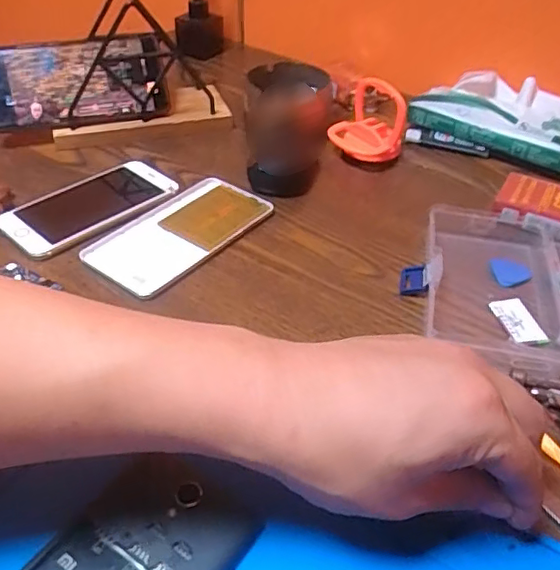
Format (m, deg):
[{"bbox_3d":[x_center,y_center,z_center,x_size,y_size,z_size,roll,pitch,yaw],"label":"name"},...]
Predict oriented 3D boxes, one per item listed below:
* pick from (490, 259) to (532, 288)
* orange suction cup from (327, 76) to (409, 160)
[{"bbox_3d":[0.168,-0.008,0.433,0.032,0.004,0.031,15,40,-5],"label":"pick"},{"bbox_3d":[0.081,-0.148,0.549,0.047,0.068,0.062,-27,49,-29],"label":"orange suction cup"}]

